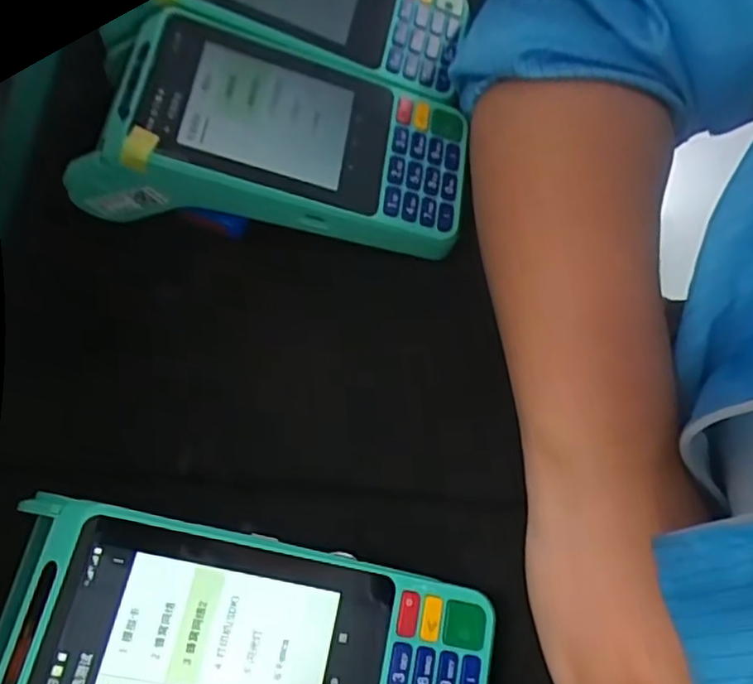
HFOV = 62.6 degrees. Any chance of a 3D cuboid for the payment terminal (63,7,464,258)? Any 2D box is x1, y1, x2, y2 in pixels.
[{"bbox_3d":[-0.043,-0.092,0.268,0.164,0.053,0.081,7,68,4],"label":"payment terminal"}]

